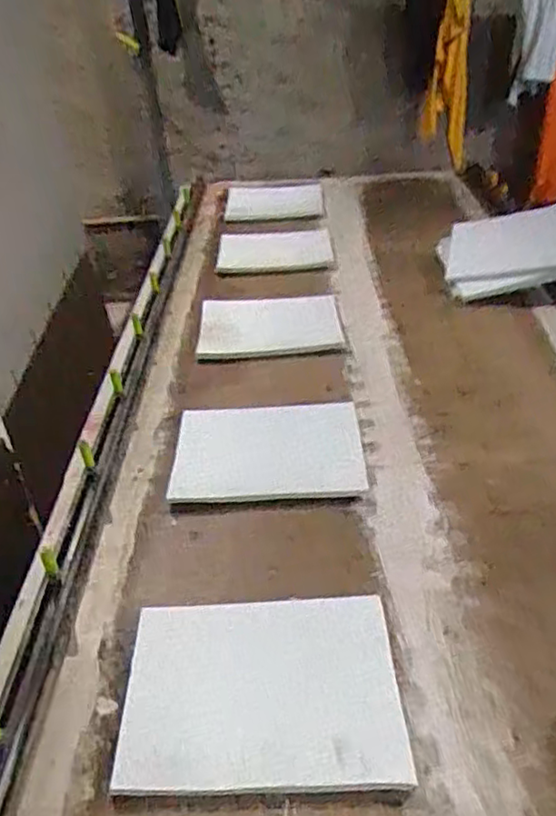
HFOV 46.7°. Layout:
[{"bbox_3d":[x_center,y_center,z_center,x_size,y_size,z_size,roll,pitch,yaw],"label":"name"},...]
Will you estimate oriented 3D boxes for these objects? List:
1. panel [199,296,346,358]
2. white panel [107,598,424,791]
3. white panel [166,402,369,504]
[{"bbox_3d":[-0.017,-0.164,1.253,0.266,0.029,0.221,-6,37,0],"label":"panel"},{"bbox_3d":[-0.019,0.280,0.654,0.273,0.017,0.197,-4,37,3],"label":"white panel"},{"bbox_3d":[-0.016,0.060,0.952,0.272,0.012,0.211,-4,37,2],"label":"white panel"}]

